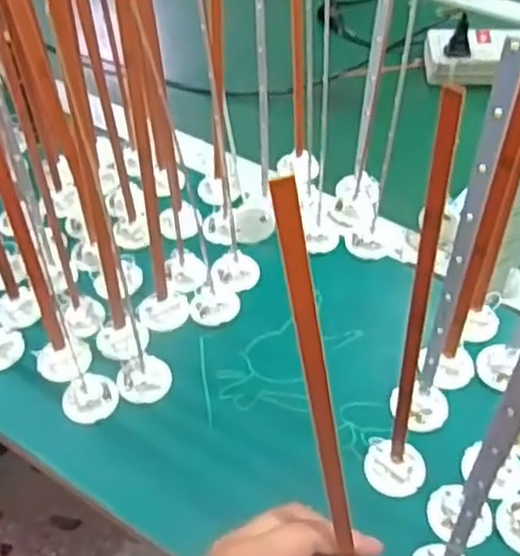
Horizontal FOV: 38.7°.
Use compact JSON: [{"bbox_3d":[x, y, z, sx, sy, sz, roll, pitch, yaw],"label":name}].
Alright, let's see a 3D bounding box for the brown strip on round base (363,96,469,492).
[{"bbox_3d":[0.088,0.028,0.388,0.034,0.291,0.035,16,49,15],"label":"brown strip on round base"}]

